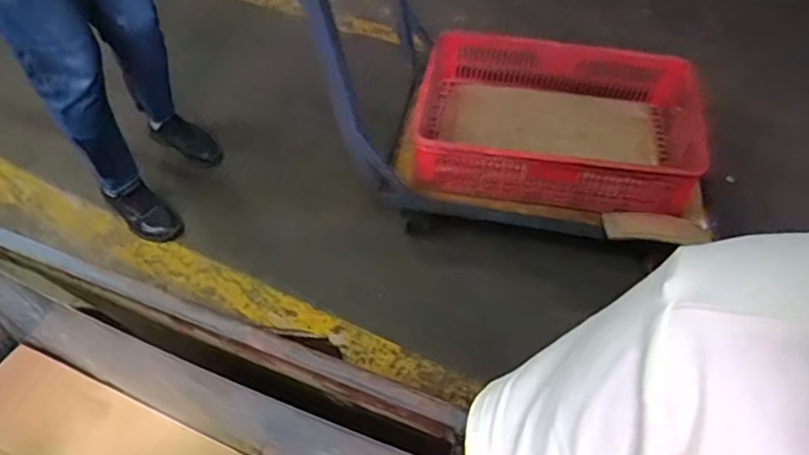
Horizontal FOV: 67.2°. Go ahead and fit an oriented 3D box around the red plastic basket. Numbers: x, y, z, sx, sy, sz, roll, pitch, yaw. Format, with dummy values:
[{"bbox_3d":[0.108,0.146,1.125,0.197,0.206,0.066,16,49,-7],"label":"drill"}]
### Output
[{"bbox_3d":[0.376,-0.255,1.460,0.645,0.198,0.486,11,51,9],"label":"red plastic basket"}]

